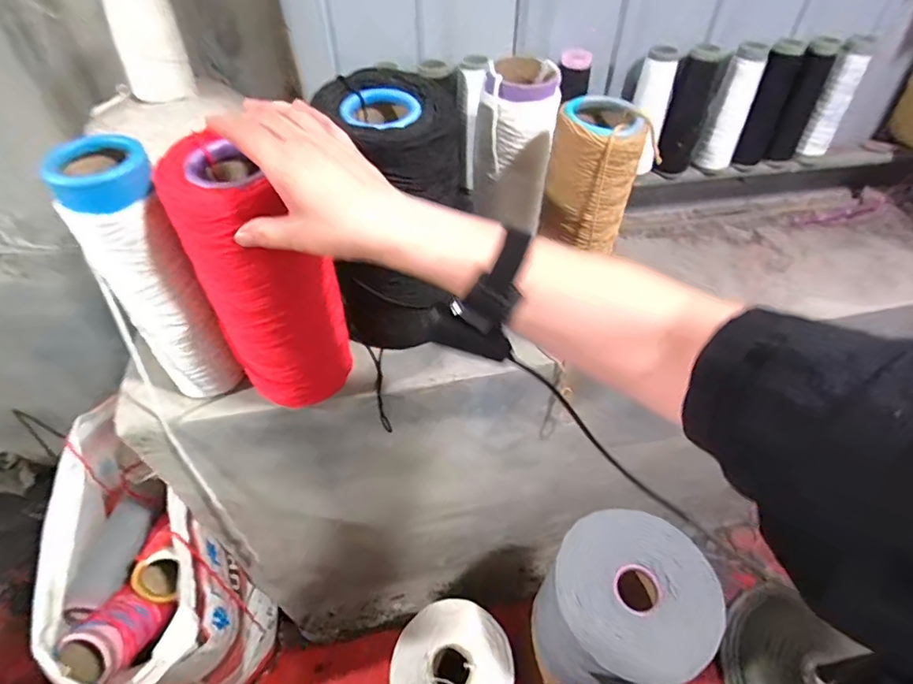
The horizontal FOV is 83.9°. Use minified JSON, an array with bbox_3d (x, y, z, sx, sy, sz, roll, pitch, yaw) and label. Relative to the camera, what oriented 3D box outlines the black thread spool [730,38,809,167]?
[{"bbox_3d":[0.453,-0.340,0.741,0.043,0.166,0.056,26,52,22],"label":"black thread spool"}]

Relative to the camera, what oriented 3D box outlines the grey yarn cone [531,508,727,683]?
[{"bbox_3d":[0.257,0.413,0.790,0.243,0.207,0.213,-12,48,-12],"label":"grey yarn cone"}]

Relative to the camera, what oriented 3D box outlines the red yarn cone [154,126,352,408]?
[{"bbox_3d":[-0.178,-0.041,0.496,0.105,0.285,0.081,-8,47,1],"label":"red yarn cone"}]

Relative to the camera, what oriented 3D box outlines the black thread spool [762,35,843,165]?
[{"bbox_3d":[0.508,-0.349,0.748,0.042,0.165,0.055,26,52,22],"label":"black thread spool"}]

